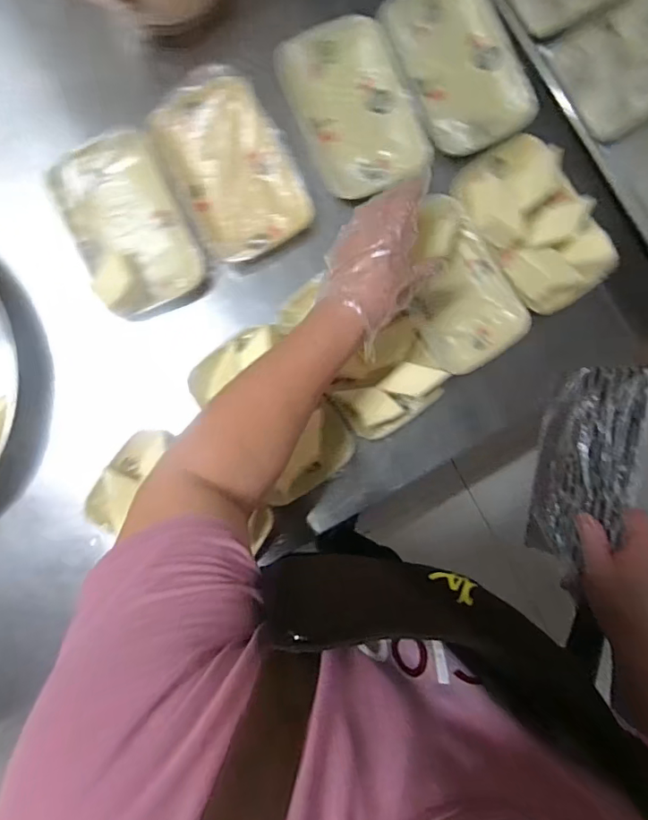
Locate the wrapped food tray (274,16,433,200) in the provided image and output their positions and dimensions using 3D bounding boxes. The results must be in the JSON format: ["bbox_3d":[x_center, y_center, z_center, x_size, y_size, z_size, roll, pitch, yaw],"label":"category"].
[{"bbox_3d":[0.032,-0.345,0.577,0.127,0.030,0.194,-25,91,-3],"label":"wrapped food tray"}]

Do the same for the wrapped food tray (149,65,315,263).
[{"bbox_3d":[-0.103,-0.274,0.559,0.127,0.022,0.200,-26,95,-2],"label":"wrapped food tray"}]

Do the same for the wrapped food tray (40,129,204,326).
[{"bbox_3d":[-0.216,-0.206,0.549,0.123,0.033,0.196,-26,91,-3],"label":"wrapped food tray"}]

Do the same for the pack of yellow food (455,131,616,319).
[{"bbox_3d":[0.243,-0.213,0.573,0.122,0.037,0.193,-34,92,-3],"label":"pack of yellow food"}]

